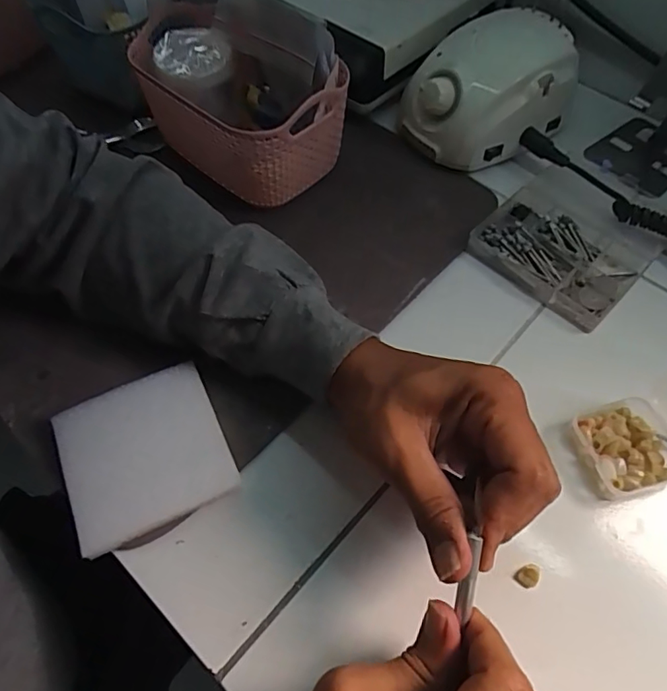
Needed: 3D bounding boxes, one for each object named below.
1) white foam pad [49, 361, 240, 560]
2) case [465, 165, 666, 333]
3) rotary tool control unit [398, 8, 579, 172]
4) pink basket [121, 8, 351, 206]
[{"bbox_3d":[-0.117,0.068,0.324,0.092,0.018,0.093,-23,62,-13],"label":"white foam pad"},{"bbox_3d":[0.186,-0.083,0.414,0.118,0.018,0.116,40,67,21],"label":"case"},{"bbox_3d":[0.136,-0.228,0.460,0.141,0.069,0.102,-27,63,-15],"label":"rotary tool control unit"},{"bbox_3d":[-0.084,-0.207,0.433,0.188,0.085,0.113,39,66,20],"label":"pink basket"}]

